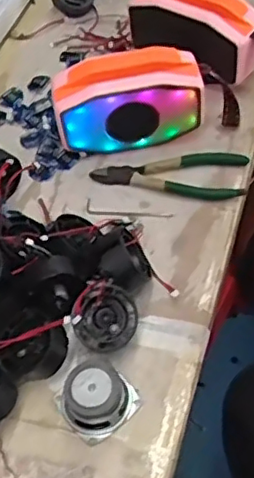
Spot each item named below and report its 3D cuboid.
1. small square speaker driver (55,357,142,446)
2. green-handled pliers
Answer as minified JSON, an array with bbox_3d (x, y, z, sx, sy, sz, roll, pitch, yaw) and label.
[{"bbox_3d":[-0.024,0.120,0.492,0.057,0.027,0.054,-39,59,-21],"label":"small square speaker driver"},{"bbox_3d":[0.041,-0.064,0.626,0.150,0.013,0.053,4,55,8],"label":"green-handled pliers"}]

